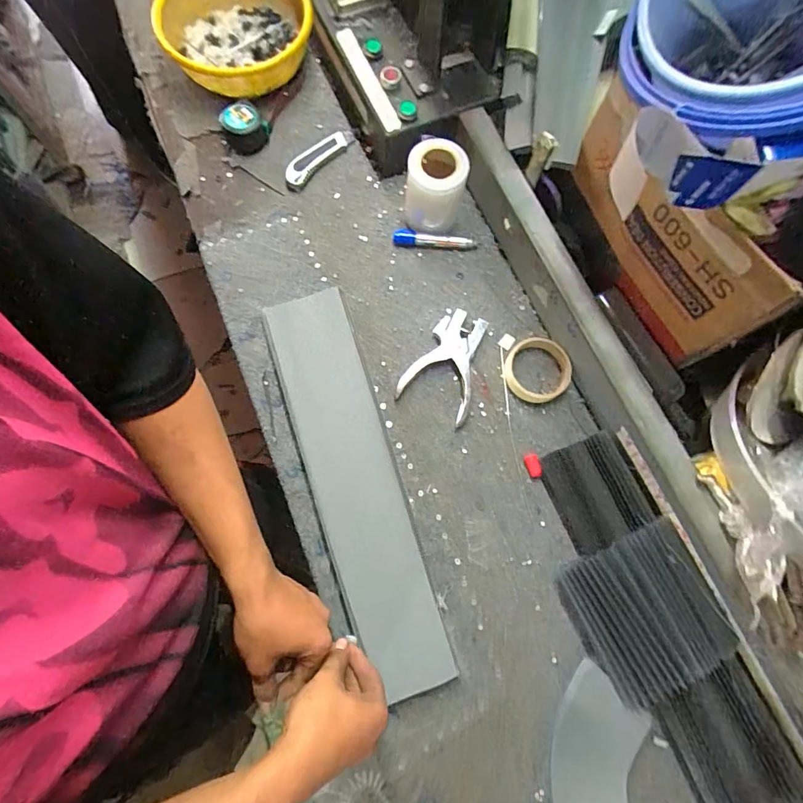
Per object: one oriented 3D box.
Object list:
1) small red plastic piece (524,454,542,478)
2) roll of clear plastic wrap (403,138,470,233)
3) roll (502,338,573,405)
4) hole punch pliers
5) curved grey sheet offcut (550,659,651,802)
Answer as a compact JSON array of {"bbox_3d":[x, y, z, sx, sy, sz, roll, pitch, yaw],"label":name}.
[{"bbox_3d":[0.169,0.083,0.571,0.016,0.013,0.030,-19,76,-7],"label":"small red plastic piece"},{"bbox_3d":[0.046,-0.300,0.623,0.081,0.100,0.080,0,75,-2],"label":"roll of clear plastic wrap"},{"bbox_3d":[0.182,-0.042,0.597,0.084,0.025,0.083,1,75,-2],"label":"roll"},{"bbox_3d":[0.059,-0.056,0.599,0.094,0.013,0.146,19,75,3],"label":"hole punch pliers"},{"bbox_3d":[0.211,0.378,0.484,0.082,0.024,0.151,21,75,4],"label":"curved grey sheet offcut"}]

